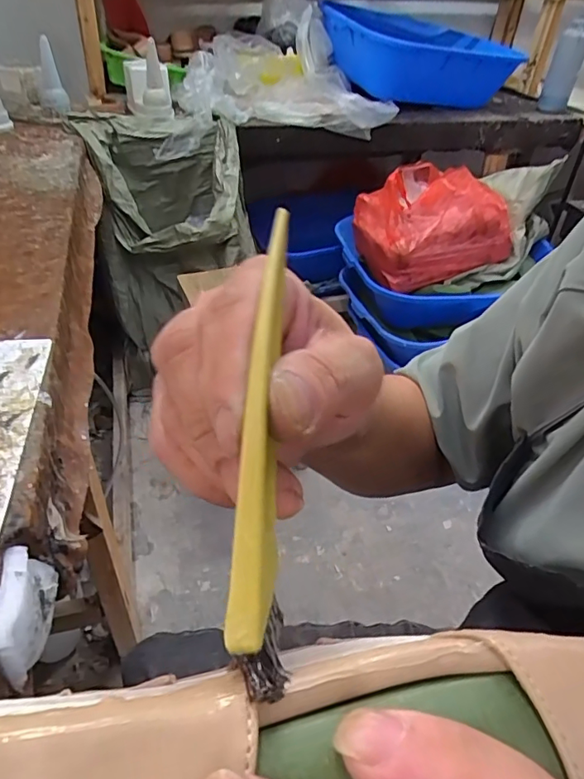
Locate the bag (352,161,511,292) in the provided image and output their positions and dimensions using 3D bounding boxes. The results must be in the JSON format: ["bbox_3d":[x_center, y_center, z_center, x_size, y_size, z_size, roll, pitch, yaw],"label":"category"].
[{"bbox_3d":[0.372,-0.443,1.420,0.372,0.277,0.220,-16,43,-22],"label":"bag"}]

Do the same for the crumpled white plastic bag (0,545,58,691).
[{"bbox_3d":[-0.206,0.170,0.411,0.024,0.068,0.089,-5,40,-11],"label":"crumpled white plastic bag"}]

